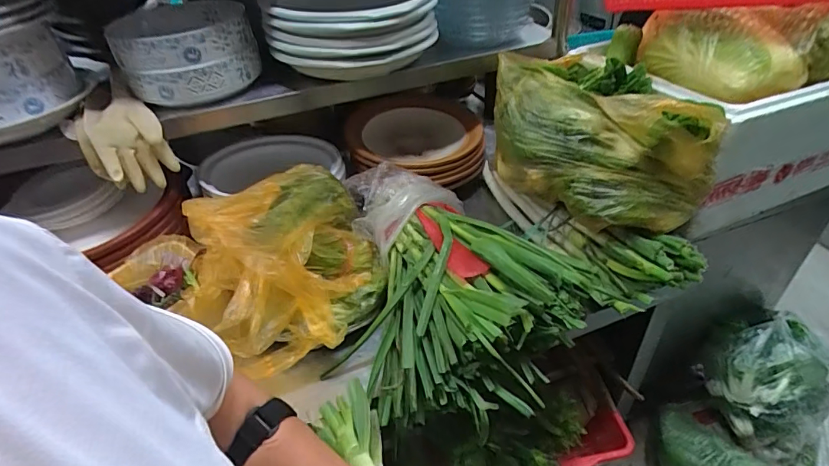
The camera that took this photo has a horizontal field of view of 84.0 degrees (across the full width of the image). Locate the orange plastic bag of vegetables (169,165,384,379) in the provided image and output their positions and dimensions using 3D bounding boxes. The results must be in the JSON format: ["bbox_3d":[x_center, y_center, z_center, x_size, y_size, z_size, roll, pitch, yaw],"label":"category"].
[{"bbox_3d":[-0.210,0.045,0.774,0.279,0.173,0.286,-14,40,-11],"label":"orange plastic bag of vegetables"}]

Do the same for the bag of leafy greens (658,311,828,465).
[{"bbox_3d":[0.941,0.505,1.255,0.542,0.359,0.394,-28,44,-26],"label":"bag of leafy greens"}]

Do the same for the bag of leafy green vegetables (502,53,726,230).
[{"bbox_3d":[0.323,-0.192,0.870,0.290,0.204,0.382,-14,40,-11],"label":"bag of leafy green vegetables"}]

